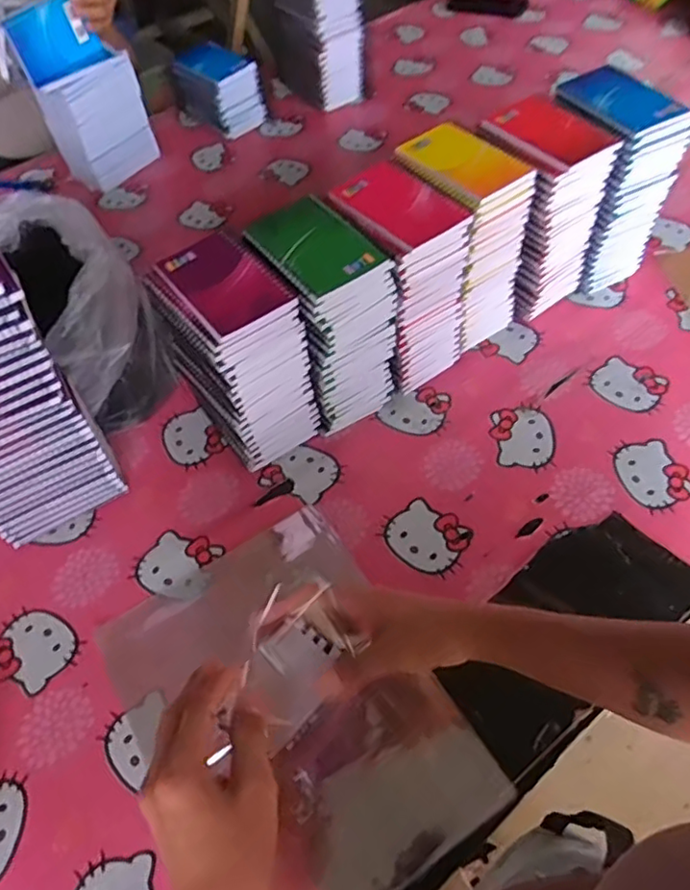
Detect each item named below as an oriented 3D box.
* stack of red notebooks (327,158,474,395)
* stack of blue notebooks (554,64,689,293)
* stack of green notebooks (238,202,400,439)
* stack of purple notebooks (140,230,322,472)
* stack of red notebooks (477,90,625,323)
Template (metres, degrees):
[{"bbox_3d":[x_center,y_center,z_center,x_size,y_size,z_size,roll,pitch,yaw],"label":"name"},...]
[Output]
[{"bbox_3d":[0.059,-0.176,0.691,0.098,0.220,0.125,-38,59,-20],"label":"stack of red notebooks"},{"bbox_3d":[0.323,-0.325,0.778,0.105,0.224,0.163,-19,54,-8],"label":"stack of blue notebooks"},{"bbox_3d":[-0.016,-0.126,0.660,0.099,0.225,0.121,-31,57,-16],"label":"stack of green notebooks"},{"bbox_3d":[-0.107,-0.084,0.645,0.094,0.218,0.131,-37,59,-20],"label":"stack of purple notebooks"},{"bbox_3d":[0.238,-0.276,0.749,0.113,0.221,0.129,-21,55,-9],"label":"stack of red notebooks"}]

